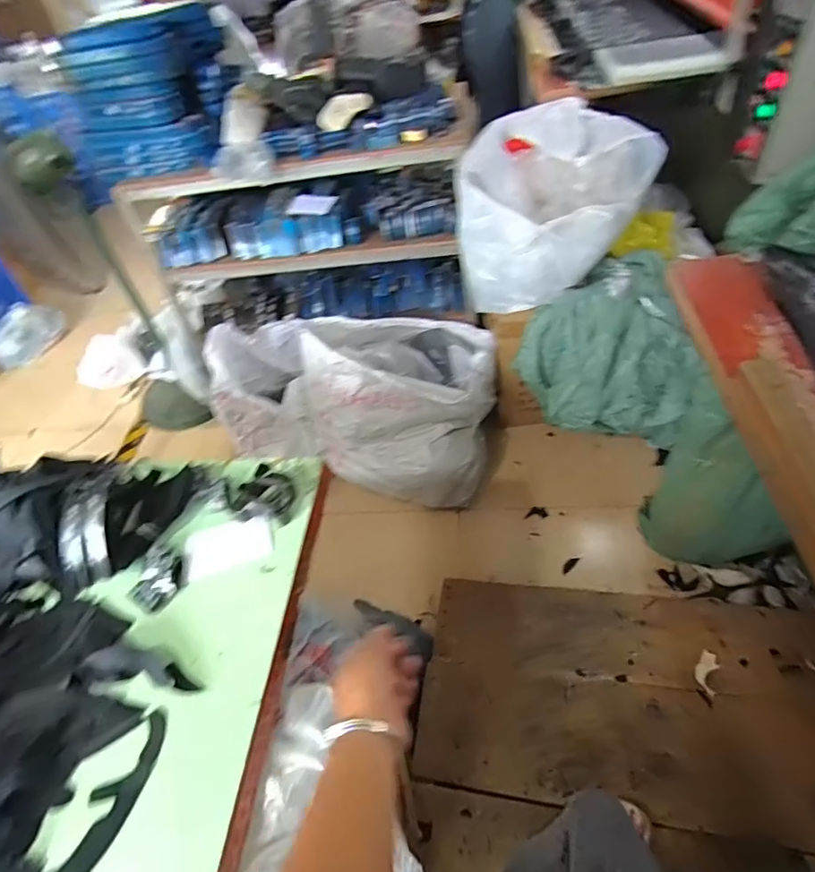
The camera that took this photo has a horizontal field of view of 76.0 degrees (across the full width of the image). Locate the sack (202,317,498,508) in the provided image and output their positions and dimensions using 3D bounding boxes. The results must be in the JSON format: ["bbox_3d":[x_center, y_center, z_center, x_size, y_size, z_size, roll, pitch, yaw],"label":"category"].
[{"bbox_3d":[-0.154,-0.156,1.869,0.903,0.514,0.552,8,53,9],"label":"sack"}]

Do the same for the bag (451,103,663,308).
[{"bbox_3d":[0.412,-0.628,1.505,0.403,0.521,0.400,27,58,21],"label":"bag"}]

